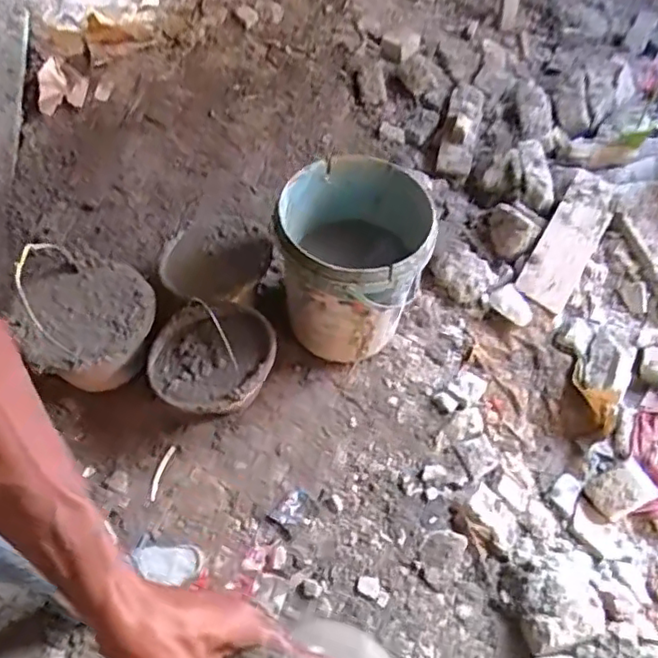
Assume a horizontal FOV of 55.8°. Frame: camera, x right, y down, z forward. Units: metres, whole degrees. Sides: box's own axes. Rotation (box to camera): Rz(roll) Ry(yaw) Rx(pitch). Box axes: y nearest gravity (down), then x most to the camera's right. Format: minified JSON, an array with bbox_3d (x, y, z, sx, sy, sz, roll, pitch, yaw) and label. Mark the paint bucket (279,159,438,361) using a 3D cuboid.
[{"bbox_3d":[0.056,-0.138,1.321,0.290,0.372,0.295,0,58,0],"label":"paint bucket"}]

